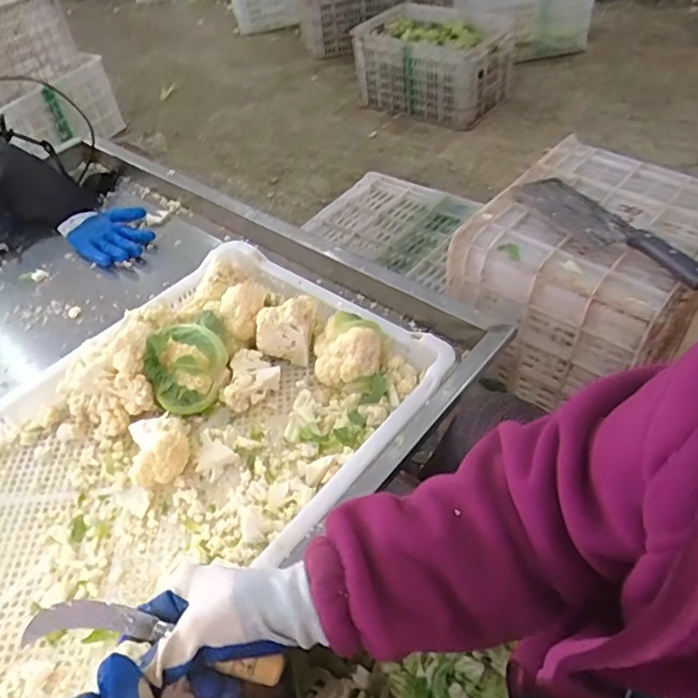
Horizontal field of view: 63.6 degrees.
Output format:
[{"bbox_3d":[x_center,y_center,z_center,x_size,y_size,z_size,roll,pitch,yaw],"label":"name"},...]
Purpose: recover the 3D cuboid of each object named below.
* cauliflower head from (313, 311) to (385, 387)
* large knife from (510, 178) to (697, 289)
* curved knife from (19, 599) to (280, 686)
[{"bbox_3d":[-0.001,-0.001,0.719,0.088,0.070,0.084,-8,46,0],"label":"cauliflower head"},{"bbox_3d":[0.338,-0.158,0.734,0.090,0.018,0.304,-28,49,-18],"label":"large knife"},{"bbox_3d":[-0.130,0.200,0.380,0.172,0.015,0.031,16,49,1],"label":"curved knife"}]

